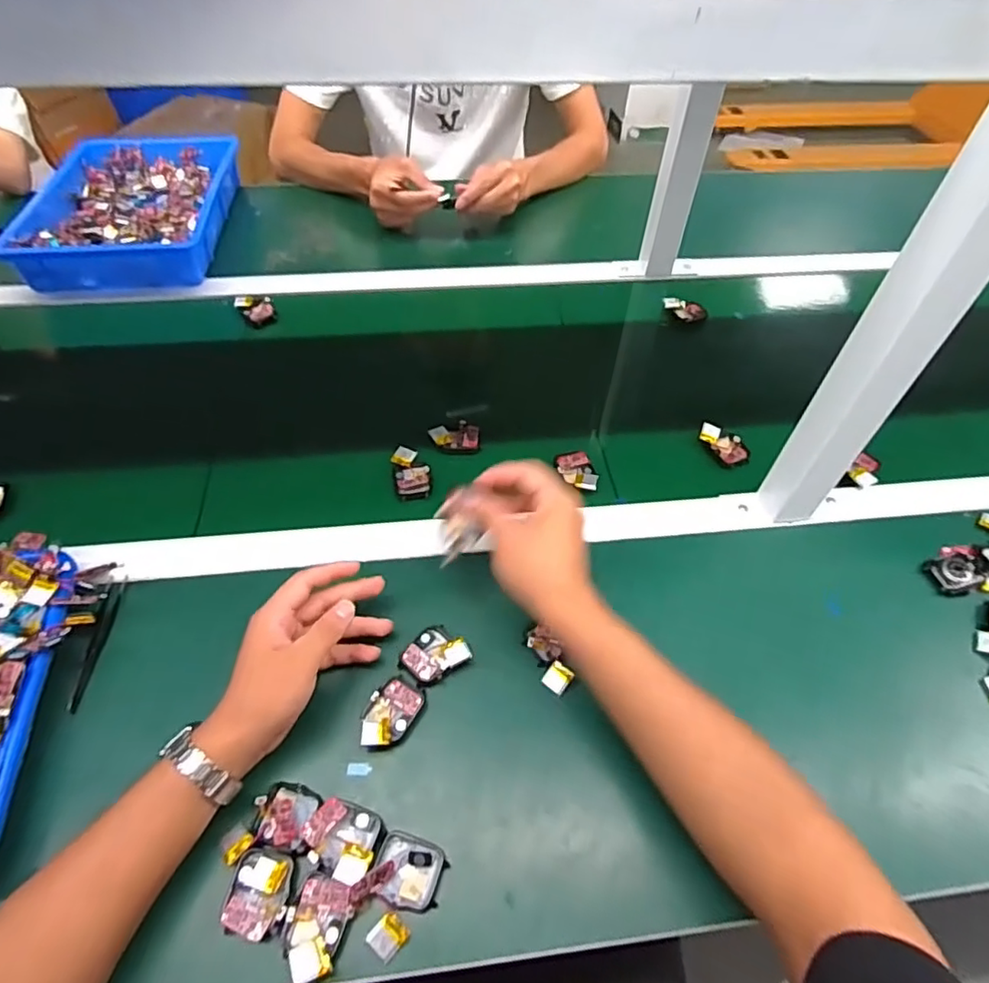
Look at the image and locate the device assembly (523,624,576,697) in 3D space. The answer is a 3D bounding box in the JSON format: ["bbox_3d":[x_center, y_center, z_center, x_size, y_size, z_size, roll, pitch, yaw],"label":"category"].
[{"bbox_3d":[0.044,0.136,0.481,0.029,0.008,0.056,-20,55,-17],"label":"device assembly"}]

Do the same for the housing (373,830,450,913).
[{"bbox_3d":[-0.056,0.250,0.391,0.043,0.012,0.039,15,53,9],"label":"housing"}]

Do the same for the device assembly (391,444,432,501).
[{"bbox_3d":[-0.084,-0.020,0.601,0.035,0.017,0.059,-11,53,-10],"label":"device assembly"}]

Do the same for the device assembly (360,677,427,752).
[{"bbox_3d":[-0.079,0.169,0.450,0.038,0.018,0.054,19,54,13],"label":"device assembly"}]

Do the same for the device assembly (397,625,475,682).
[{"bbox_3d":[-0.047,0.133,0.479,0.046,0.011,0.047,28,56,19],"label":"device assembly"}]

